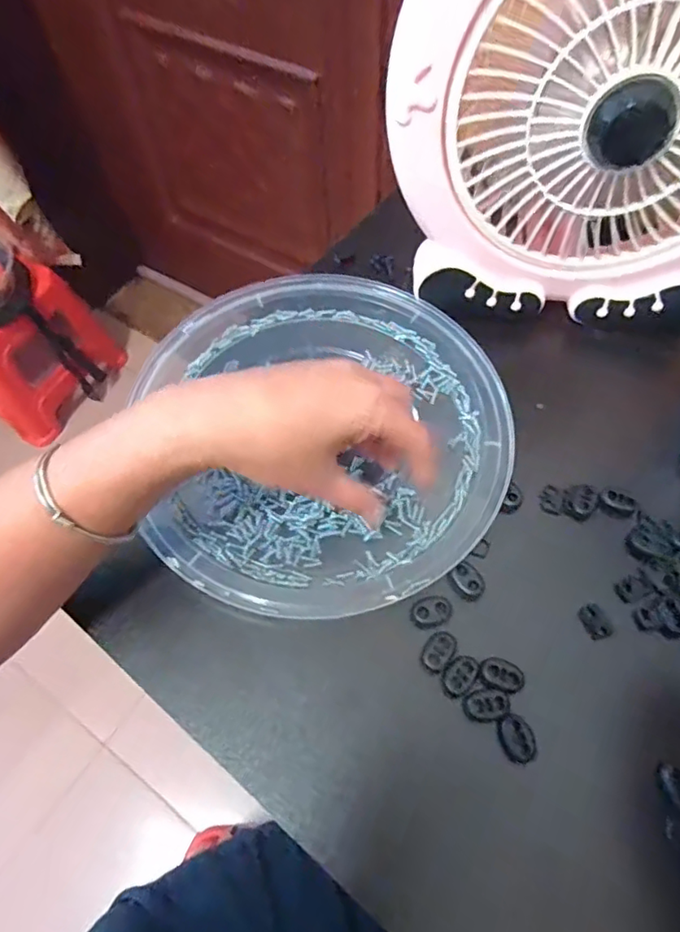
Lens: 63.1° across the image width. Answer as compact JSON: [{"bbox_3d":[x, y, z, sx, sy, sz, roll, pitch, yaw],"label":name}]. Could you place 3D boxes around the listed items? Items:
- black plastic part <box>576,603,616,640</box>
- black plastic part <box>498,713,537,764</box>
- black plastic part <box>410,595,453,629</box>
[{"bbox_3d":[0.140,0.085,0.304,0.012,0.009,0.019,-31,65,-15],"label":"black plastic part"},{"bbox_3d":[0.087,0.135,0.273,0.017,0.004,0.022,-16,62,-7],"label":"black plastic part"},{"bbox_3d":[0.050,0.080,0.305,0.023,0.009,0.015,-15,62,-7],"label":"black plastic part"}]

